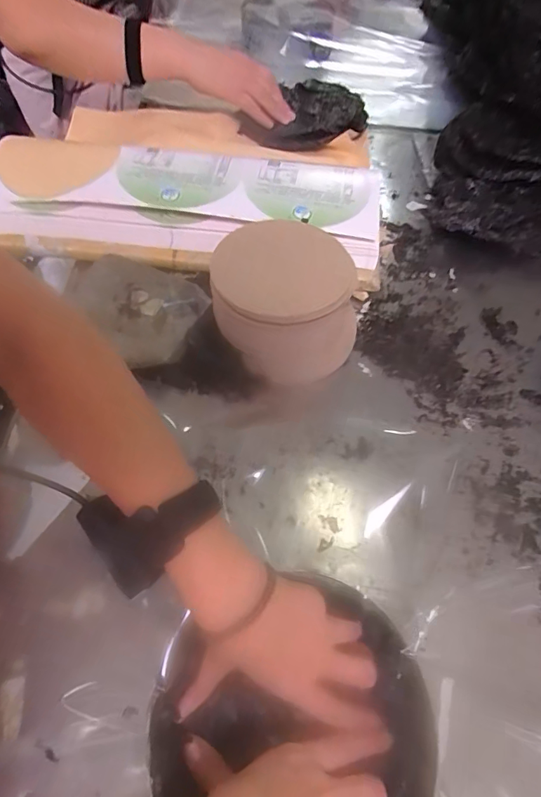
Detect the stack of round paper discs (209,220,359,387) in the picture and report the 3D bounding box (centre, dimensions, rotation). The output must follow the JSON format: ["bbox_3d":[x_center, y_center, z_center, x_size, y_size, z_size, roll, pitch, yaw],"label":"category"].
[{"bbox_3d":[0.017,-0.106,0.498,0.147,0.107,0.142,9,57,4],"label":"stack of round paper discs"}]

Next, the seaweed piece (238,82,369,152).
[{"bbox_3d":[0.075,-0.450,0.745,0.162,0.031,0.202,32,62,18],"label":"seaweed piece"}]

